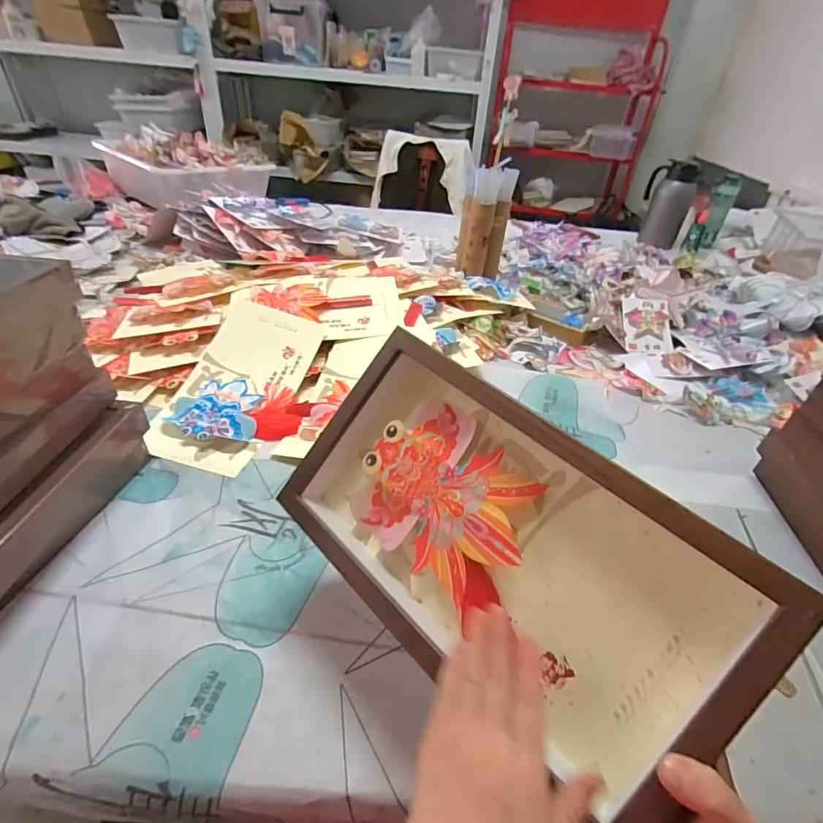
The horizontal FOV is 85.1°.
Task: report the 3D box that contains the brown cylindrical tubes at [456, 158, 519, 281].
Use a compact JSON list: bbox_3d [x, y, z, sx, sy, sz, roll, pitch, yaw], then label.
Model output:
[{"bbox_3d":[0.171,-0.438,1.074,0.111,0.248,0.087,11,38,7],"label":"brown cylindrical tubes"}]

